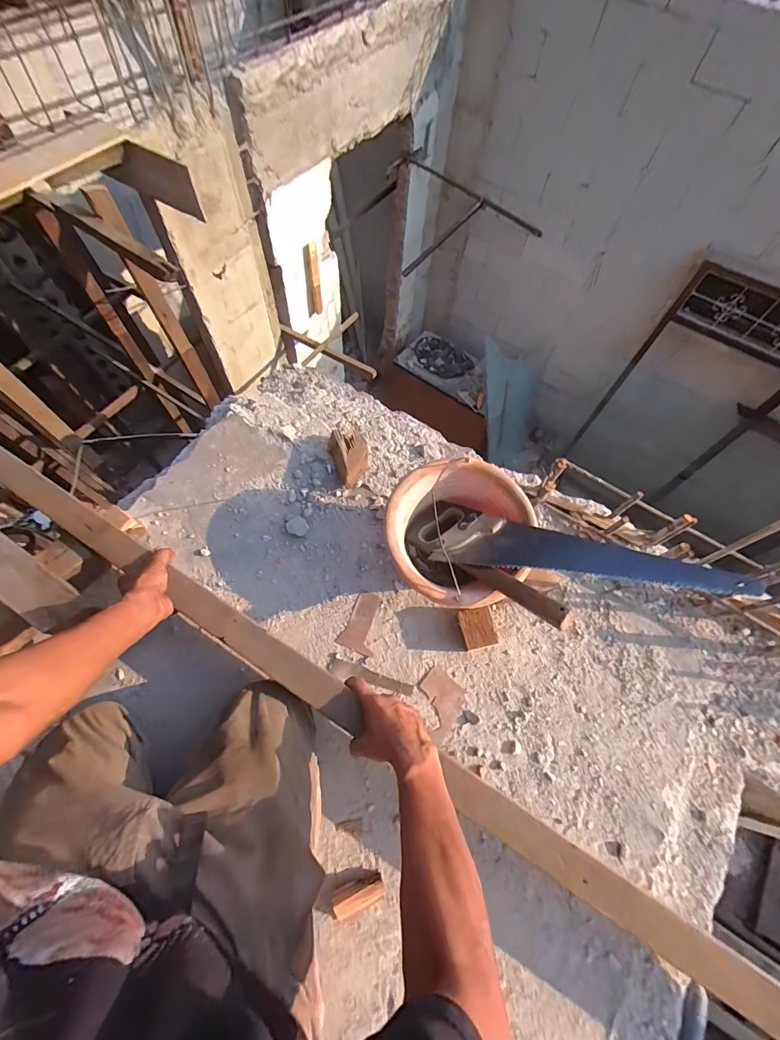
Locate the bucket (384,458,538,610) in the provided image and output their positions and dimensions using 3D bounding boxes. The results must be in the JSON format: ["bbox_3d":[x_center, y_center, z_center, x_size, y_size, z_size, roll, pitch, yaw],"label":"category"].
[{"bbox_3d":[0.110,0.045,0.747,0.240,0.196,0.244,1,65,-2],"label":"bucket"}]

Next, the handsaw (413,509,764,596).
[{"bbox_3d":[0.254,0.049,0.631,0.468,0.024,0.104,8,61,35],"label":"handsaw"}]

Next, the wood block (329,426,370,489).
[{"bbox_3d":[-0.083,-0.140,0.878,0.080,0.054,0.131,-20,68,-11],"label":"wood block"}]

